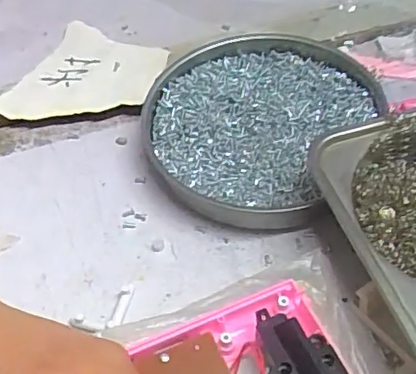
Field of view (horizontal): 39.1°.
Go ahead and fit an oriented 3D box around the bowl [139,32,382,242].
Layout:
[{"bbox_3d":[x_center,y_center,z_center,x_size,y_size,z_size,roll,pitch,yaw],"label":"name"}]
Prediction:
[{"bbox_3d":[0.027,-0.041,0.347,0.123,0.021,0.134,-2,52,3],"label":"bowl"}]

